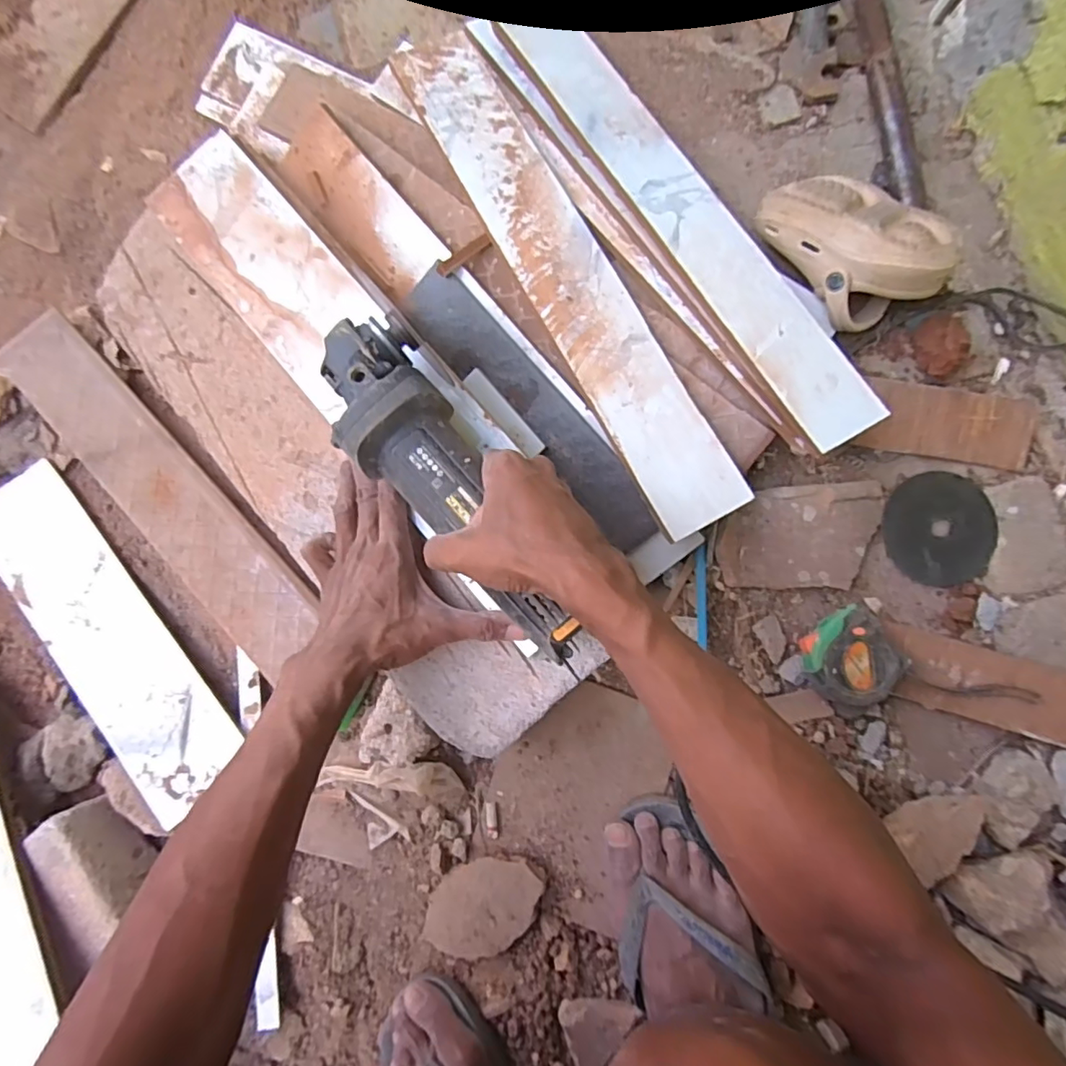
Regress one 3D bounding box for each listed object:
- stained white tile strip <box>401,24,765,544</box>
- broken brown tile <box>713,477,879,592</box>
[{"bbox_3d":[0.029,-0.225,0.475,0.076,0.015,0.484,-29,85,3],"label":"stained white tile strip"},{"bbox_3d":[0.235,0.003,0.496,0.132,0.018,0.090,1,87,6],"label":"broken brown tile"}]

